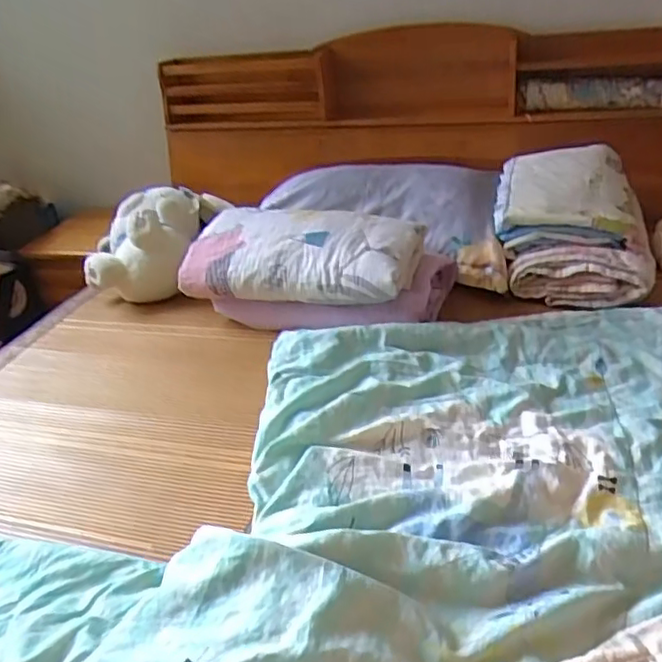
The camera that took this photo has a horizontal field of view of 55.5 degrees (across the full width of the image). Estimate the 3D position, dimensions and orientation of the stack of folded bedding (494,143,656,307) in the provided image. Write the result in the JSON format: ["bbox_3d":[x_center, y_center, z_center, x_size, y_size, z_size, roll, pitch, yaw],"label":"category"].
[{"bbox_3d":[0.519,-0.243,1.360,0.308,0.180,0.425,1,32,15],"label":"stack of folded bedding"}]

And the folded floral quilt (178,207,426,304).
[{"bbox_3d":[-0.059,-0.157,1.257,0.458,0.110,0.223,6,32,18],"label":"folded floral quilt"}]

